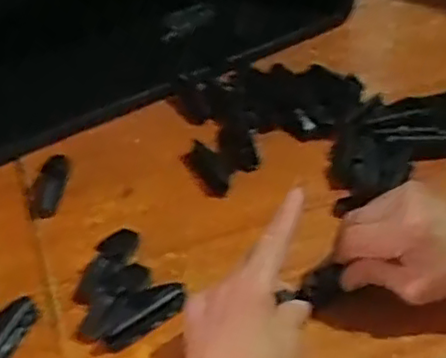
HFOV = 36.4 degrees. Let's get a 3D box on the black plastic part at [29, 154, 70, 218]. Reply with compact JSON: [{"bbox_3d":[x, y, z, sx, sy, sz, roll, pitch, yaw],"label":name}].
[{"bbox_3d":[-0.162,0.006,0.633,0.026,0.019,0.077,-1,41,4],"label":"black plastic part"}]

